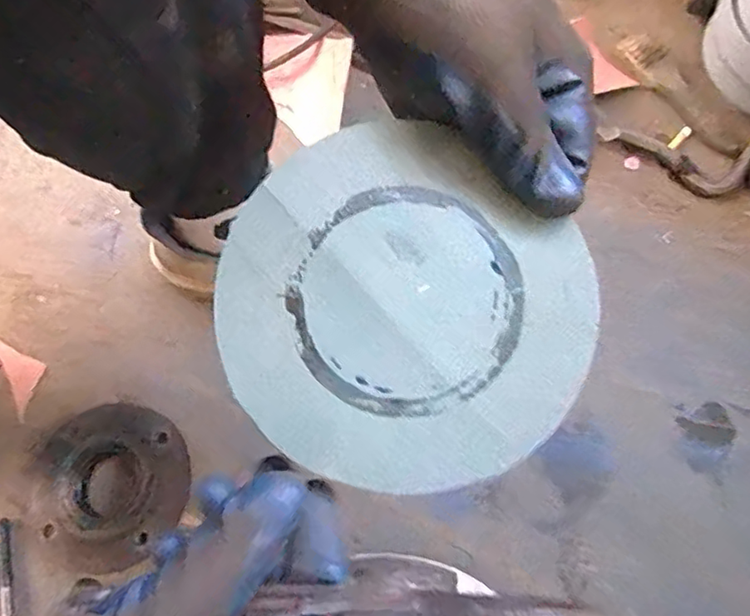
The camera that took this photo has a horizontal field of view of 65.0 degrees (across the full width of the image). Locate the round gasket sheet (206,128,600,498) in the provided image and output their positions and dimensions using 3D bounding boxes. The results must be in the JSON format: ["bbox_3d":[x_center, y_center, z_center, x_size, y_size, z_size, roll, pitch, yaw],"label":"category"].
[{"bbox_3d":[0.009,0.000,0.244,0.149,0.005,0.140,0,78,2],"label":"round gasket sheet"}]

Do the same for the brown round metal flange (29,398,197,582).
[{"bbox_3d":[-0.260,0.169,0.569,0.153,0.031,0.149,-1,73,2],"label":"brown round metal flange"}]

